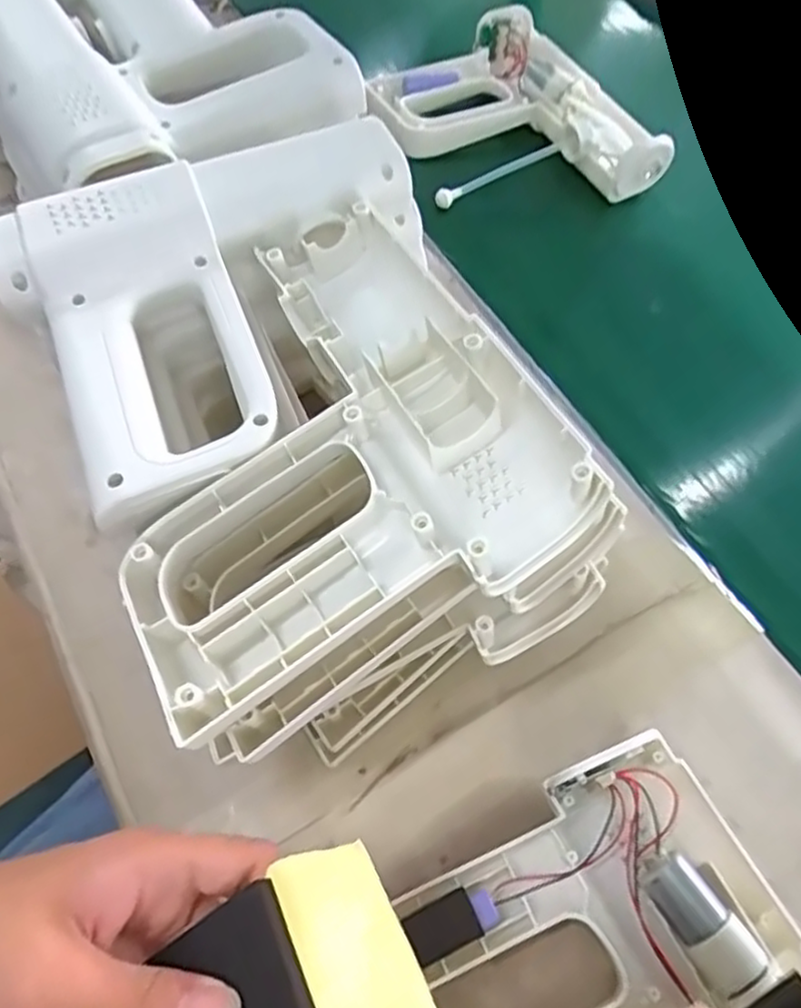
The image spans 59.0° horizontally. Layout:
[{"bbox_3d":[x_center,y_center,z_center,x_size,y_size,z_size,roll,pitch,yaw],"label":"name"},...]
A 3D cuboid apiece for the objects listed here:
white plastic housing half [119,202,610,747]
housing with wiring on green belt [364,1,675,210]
[{"bbox_3d":[-0.034,-0.033,0.310,0.209,0.047,0.202,-28,66,-16],"label":"white plastic housing half"},{"bbox_3d":[0.094,-0.320,0.591,0.183,0.044,0.206,-26,65,-16],"label":"housing with wiring on green belt"}]

